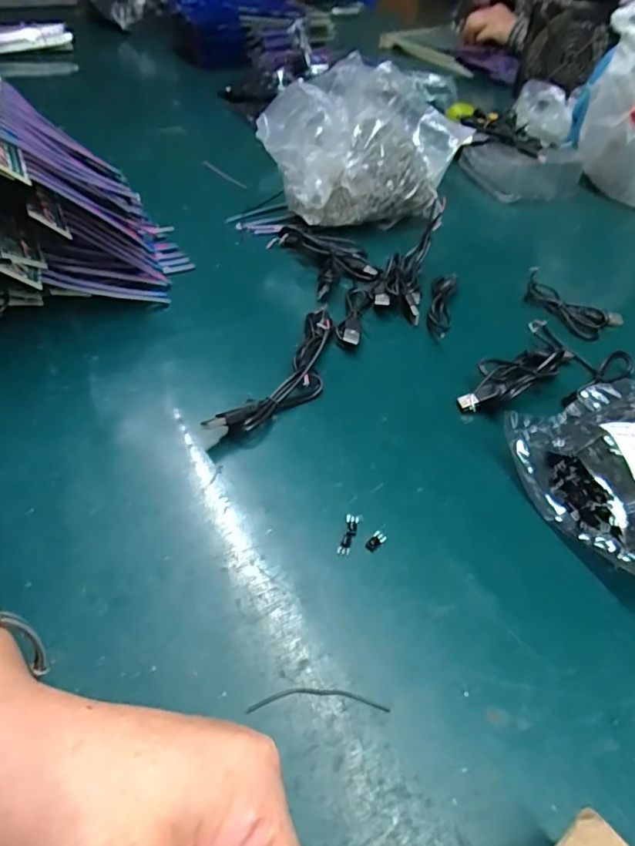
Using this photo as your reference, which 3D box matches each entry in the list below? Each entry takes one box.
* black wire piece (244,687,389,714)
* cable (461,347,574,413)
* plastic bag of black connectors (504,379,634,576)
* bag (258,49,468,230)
[{"bbox_3d":[0.000,0.122,0.237,0.061,0.004,0.010,1,45,-2],"label":"black wire piece"},{"bbox_3d":[0.149,-0.037,0.394,0.110,0.024,0.033,-23,50,-23],"label":"cable"},{"bbox_3d":[0.198,0.025,0.325,0.137,0.034,0.135,-14,47,-16],"label":"plastic bag of black connectors"},{"bbox_3d":[0.057,-0.300,0.586,0.161,0.112,0.273,24,49,20],"label":"bag"}]

